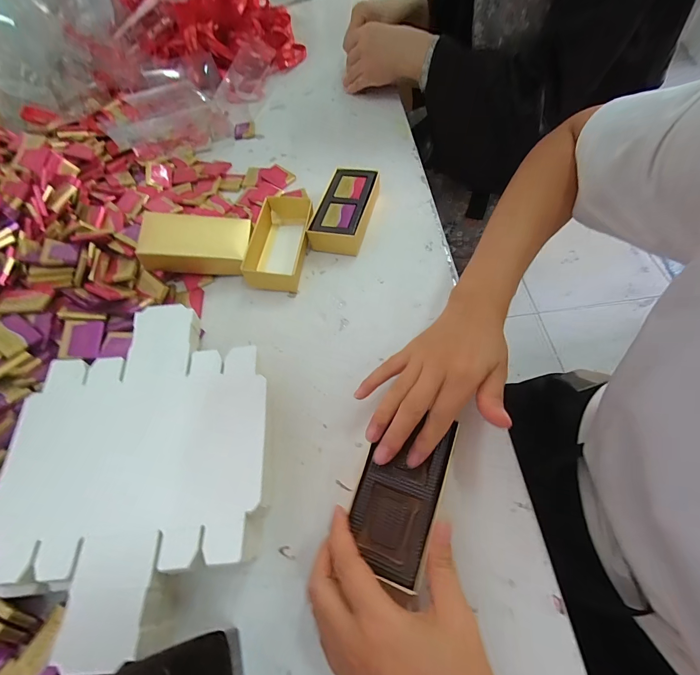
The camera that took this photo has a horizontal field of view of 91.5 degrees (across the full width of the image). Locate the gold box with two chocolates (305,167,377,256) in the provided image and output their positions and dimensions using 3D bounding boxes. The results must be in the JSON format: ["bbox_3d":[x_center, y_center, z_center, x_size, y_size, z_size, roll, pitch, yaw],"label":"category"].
[{"bbox_3d":[-0.003,-0.153,0.409,0.064,0.033,0.113,9,62,13],"label":"gold box with two chocolates"}]

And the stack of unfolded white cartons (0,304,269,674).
[{"bbox_3d":[-0.158,0.091,0.268,0.182,0.039,0.233,-7,60,-3],"label":"stack of unfolded white cartons"}]

